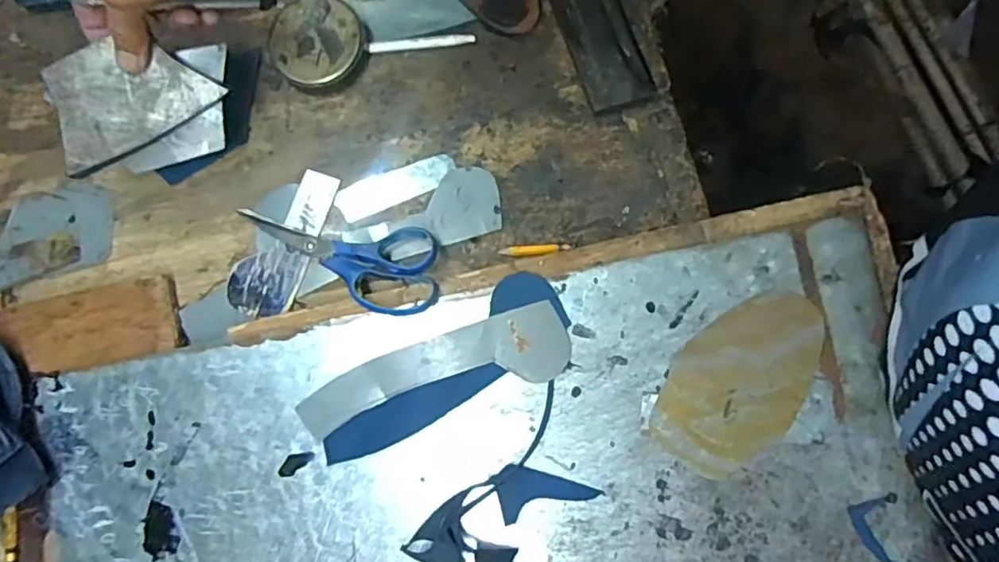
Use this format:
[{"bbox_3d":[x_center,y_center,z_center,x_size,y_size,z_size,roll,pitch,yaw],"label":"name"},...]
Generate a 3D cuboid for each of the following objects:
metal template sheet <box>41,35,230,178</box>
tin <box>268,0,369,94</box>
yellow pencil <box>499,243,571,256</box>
[{"bbox_3d":[-0.260,-0.129,0.430,0.113,0.008,0.069,-31,112,-5],"label":"metal template sheet"},{"bbox_3d":[-0.150,-0.194,0.512,0.075,0.027,0.074,0,82,-3],"label":"tin"},{"bbox_3d":[0.028,-0.025,0.496,0.055,0.008,0.009,-3,82,-4],"label":"yellow pencil"}]

